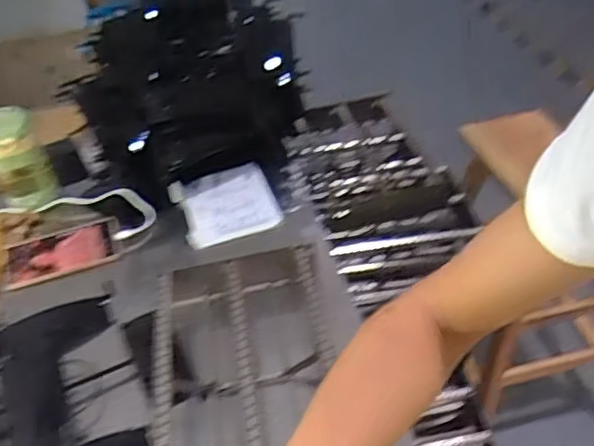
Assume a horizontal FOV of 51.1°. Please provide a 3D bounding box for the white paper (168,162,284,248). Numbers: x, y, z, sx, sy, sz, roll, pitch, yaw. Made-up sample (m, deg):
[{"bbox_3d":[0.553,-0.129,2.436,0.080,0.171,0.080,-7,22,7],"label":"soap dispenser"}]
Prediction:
[{"bbox_3d":[-0.106,-0.029,0.947,0.146,0.025,0.152,-17,40,-13],"label":"white paper"}]

